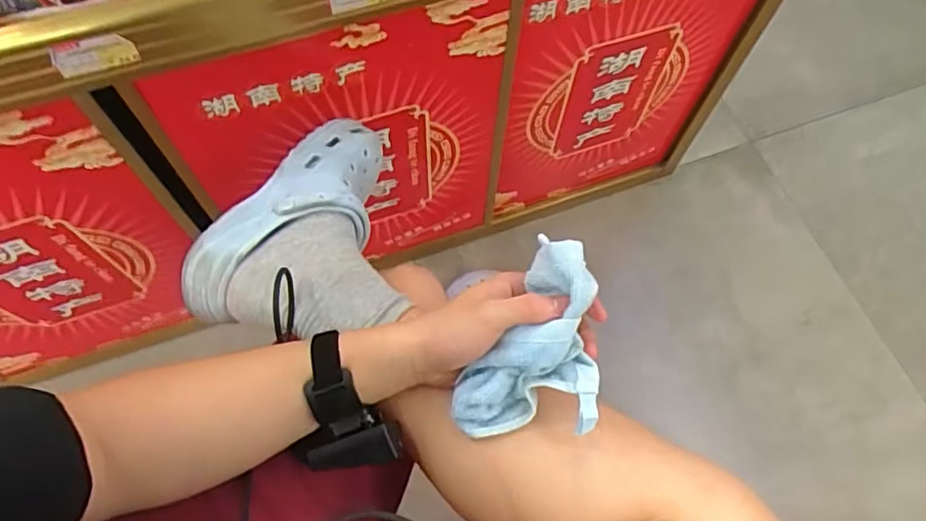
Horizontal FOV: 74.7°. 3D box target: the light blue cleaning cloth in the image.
[{"bbox_3d":[0.045,0.058,0.440,0.097,0.083,0.123,1,67,-1],"label":"light blue cleaning cloth"}]

